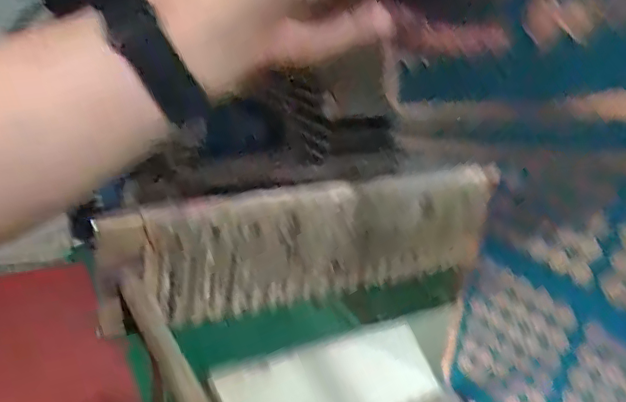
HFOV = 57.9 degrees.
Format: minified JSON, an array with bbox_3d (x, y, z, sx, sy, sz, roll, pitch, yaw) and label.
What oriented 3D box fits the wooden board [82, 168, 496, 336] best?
[{"bbox_3d":[0.006,0.030,0.415,0.311,0.091,0.024,-8,28,-30],"label":"wooden board"}]

